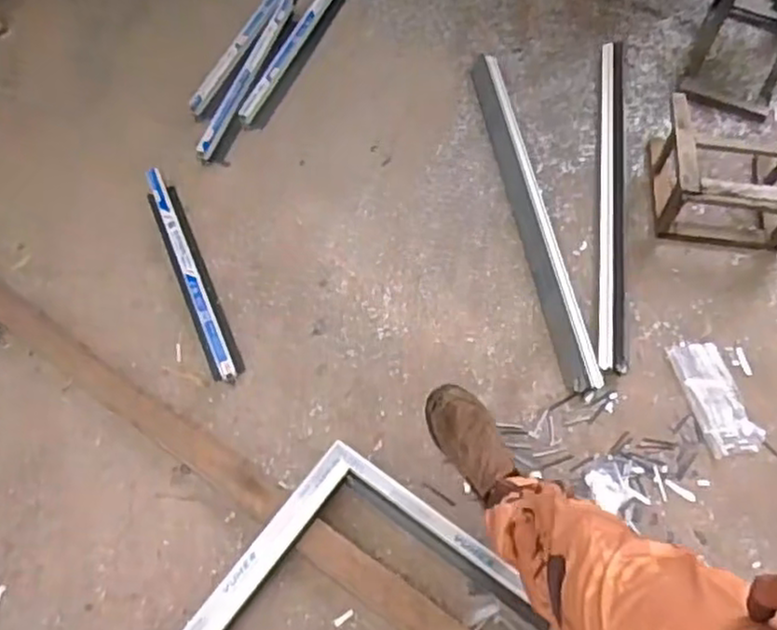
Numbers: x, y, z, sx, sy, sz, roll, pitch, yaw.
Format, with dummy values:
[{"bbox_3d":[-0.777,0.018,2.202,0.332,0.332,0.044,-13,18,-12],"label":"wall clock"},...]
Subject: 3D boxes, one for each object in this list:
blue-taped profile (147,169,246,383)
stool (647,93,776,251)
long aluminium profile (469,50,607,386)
[{"bbox_3d":[-0.404,-0.085,1.445,0.064,0.055,0.483,-22,66,-10],"label":"blue-taped profile"},{"bbox_3d":[0.697,-0.289,1.438,0.281,0.191,0.252,8,64,5],"label":"stool"},{"bbox_3d":[0.302,-0.233,1.518,0.066,0.029,0.825,-11,64,-4],"label":"long aluminium profile"}]

